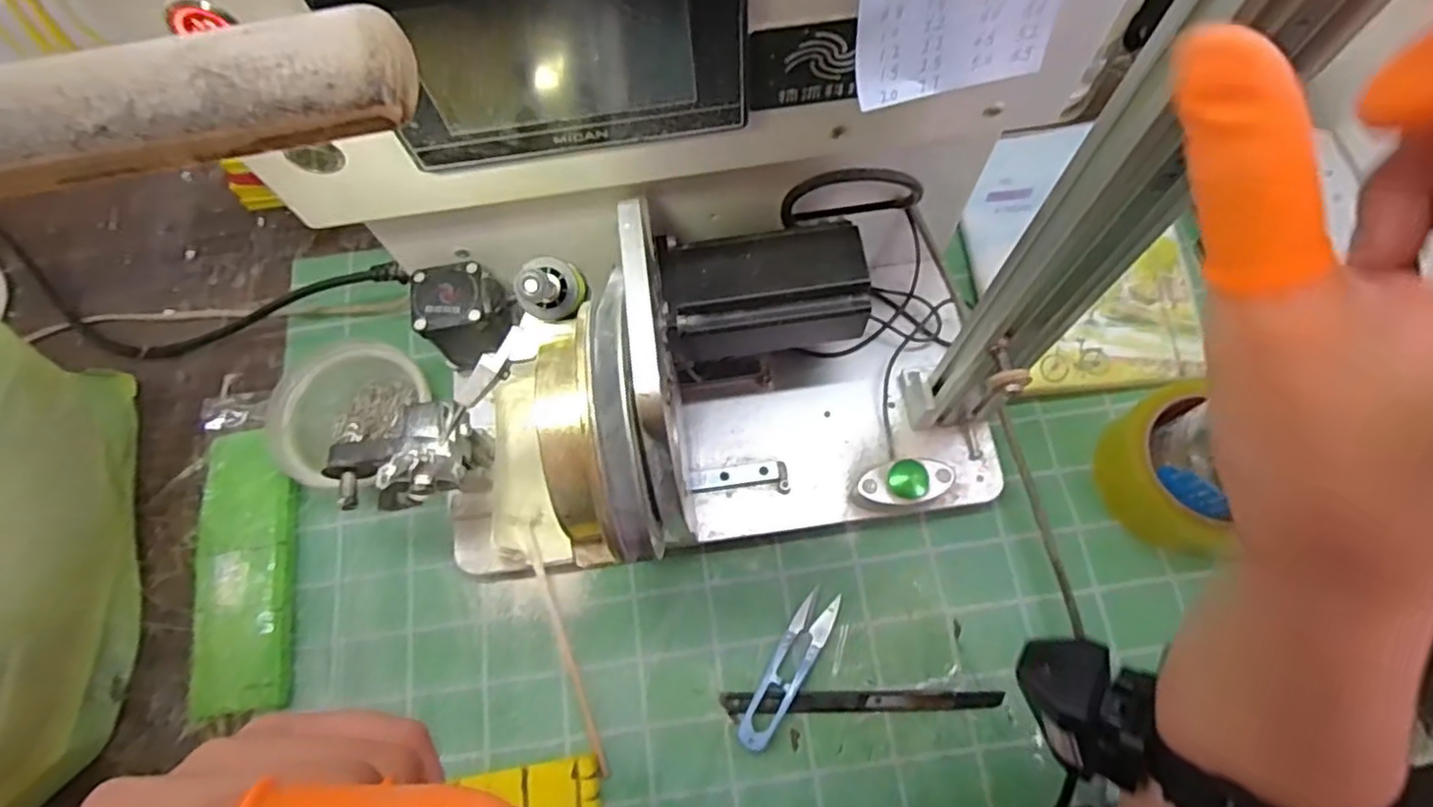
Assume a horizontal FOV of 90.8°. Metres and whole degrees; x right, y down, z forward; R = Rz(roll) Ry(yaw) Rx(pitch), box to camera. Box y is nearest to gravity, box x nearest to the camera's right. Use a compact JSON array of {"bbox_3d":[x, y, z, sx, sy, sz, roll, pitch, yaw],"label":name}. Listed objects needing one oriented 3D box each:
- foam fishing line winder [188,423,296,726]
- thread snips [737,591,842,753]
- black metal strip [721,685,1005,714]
[{"bbox_3d":[-0.304,0.105,0.458,0.062,0.015,0.175,-9,70,-1],"label":"foam fishing line winder"},{"bbox_3d":[0.045,0.160,0.428,0.024,0.013,0.100,28,74,11],"label":"thread snips"},{"bbox_3d":[0.087,0.178,0.423,0.164,0.008,0.013,-1,70,2],"label":"black metal strip"}]

